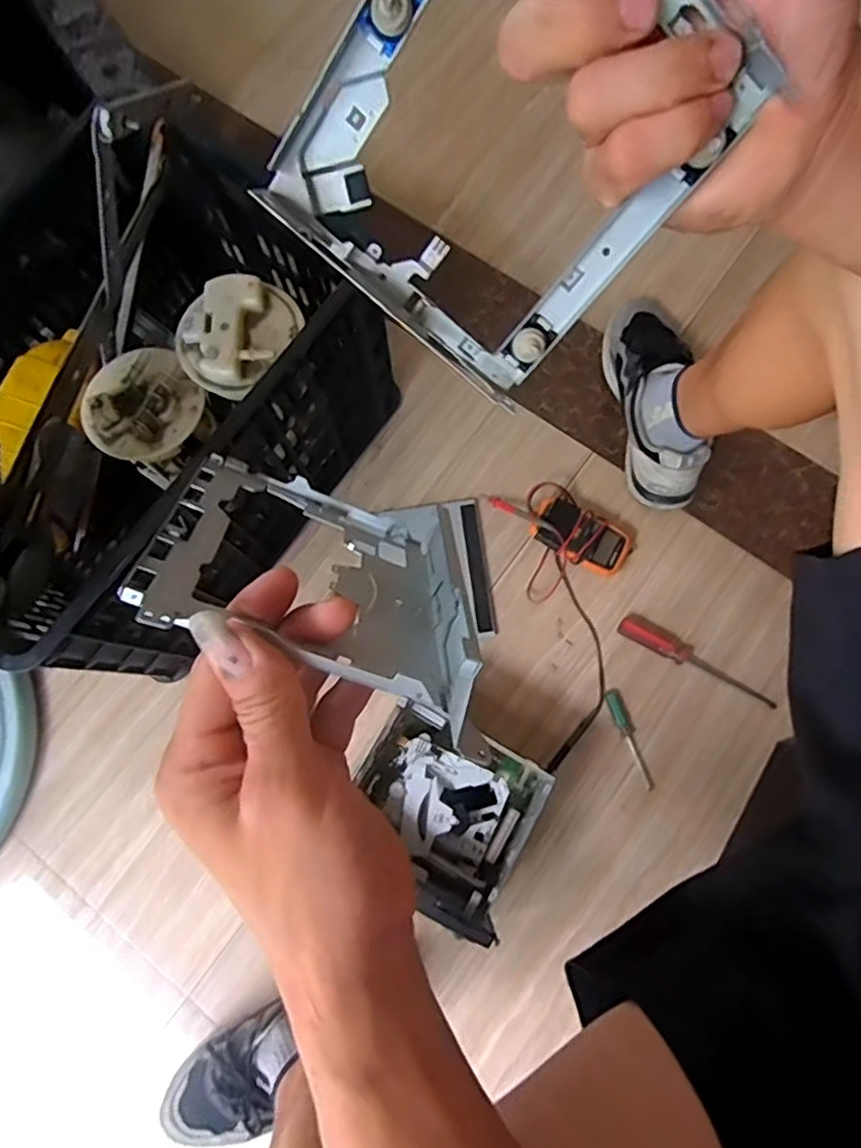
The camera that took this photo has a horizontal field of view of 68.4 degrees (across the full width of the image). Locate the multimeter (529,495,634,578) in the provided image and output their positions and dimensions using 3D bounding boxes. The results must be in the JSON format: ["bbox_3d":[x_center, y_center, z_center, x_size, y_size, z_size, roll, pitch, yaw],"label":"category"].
[{"bbox_3d":[0.187,-0.047,0.777,0.131,0.029,0.063,25,79,-9],"label":"multimeter"}]

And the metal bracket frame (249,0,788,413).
[{"bbox_3d":[0.028,-0.154,0.227,0.125,0.014,0.147,35,117,-19],"label":"metal bracket frame"}]

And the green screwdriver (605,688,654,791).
[{"bbox_3d":[0.230,0.188,0.727,0.019,0.018,0.114,-19,77,-2],"label":"green screwdriver"}]

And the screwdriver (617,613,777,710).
[{"bbox_3d":[0.314,0.102,0.743,0.197,0.031,0.034,30,80,8],"label":"screwdriver"}]

